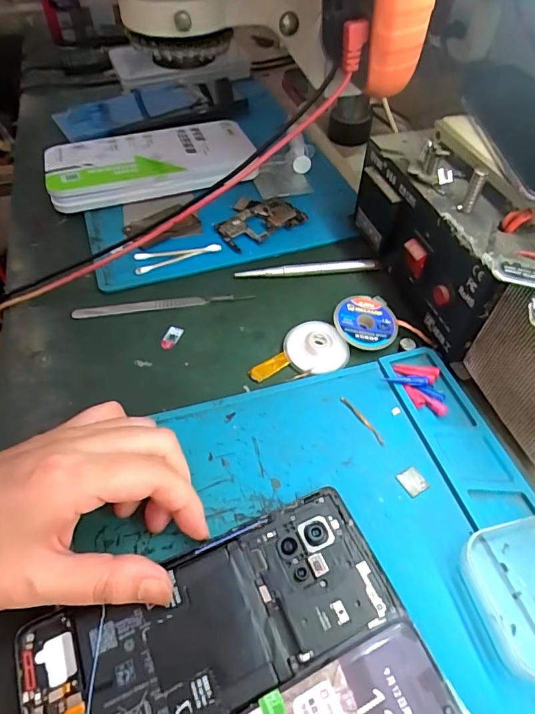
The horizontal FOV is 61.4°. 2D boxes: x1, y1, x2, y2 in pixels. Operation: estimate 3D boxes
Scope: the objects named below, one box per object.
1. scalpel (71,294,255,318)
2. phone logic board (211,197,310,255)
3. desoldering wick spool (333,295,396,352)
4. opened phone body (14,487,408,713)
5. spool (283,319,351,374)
[{"bbox_3d":[-0.081,-0.041,0.346,0.131,0.005,0.012,-8,51,-6],"label":"scalpel"},{"bbox_3d":[-0.012,-0.125,0.411,0.076,0.008,0.056,-31,56,-23],"label":"phone logic board"},{"bbox_3d":[0.069,-0.025,0.322,0.044,0.007,0.044,4,61,-7],"label":"desoldering wick spool"},{"bbox_3d":[-0.024,0.122,0.204,0.162,0.006,0.069,-21,53,-17],"label":"opened phone body"},{"bbox_3d":[0.033,-0.008,0.311,0.039,0.010,0.040,0,50,0],"label":"spool"}]

